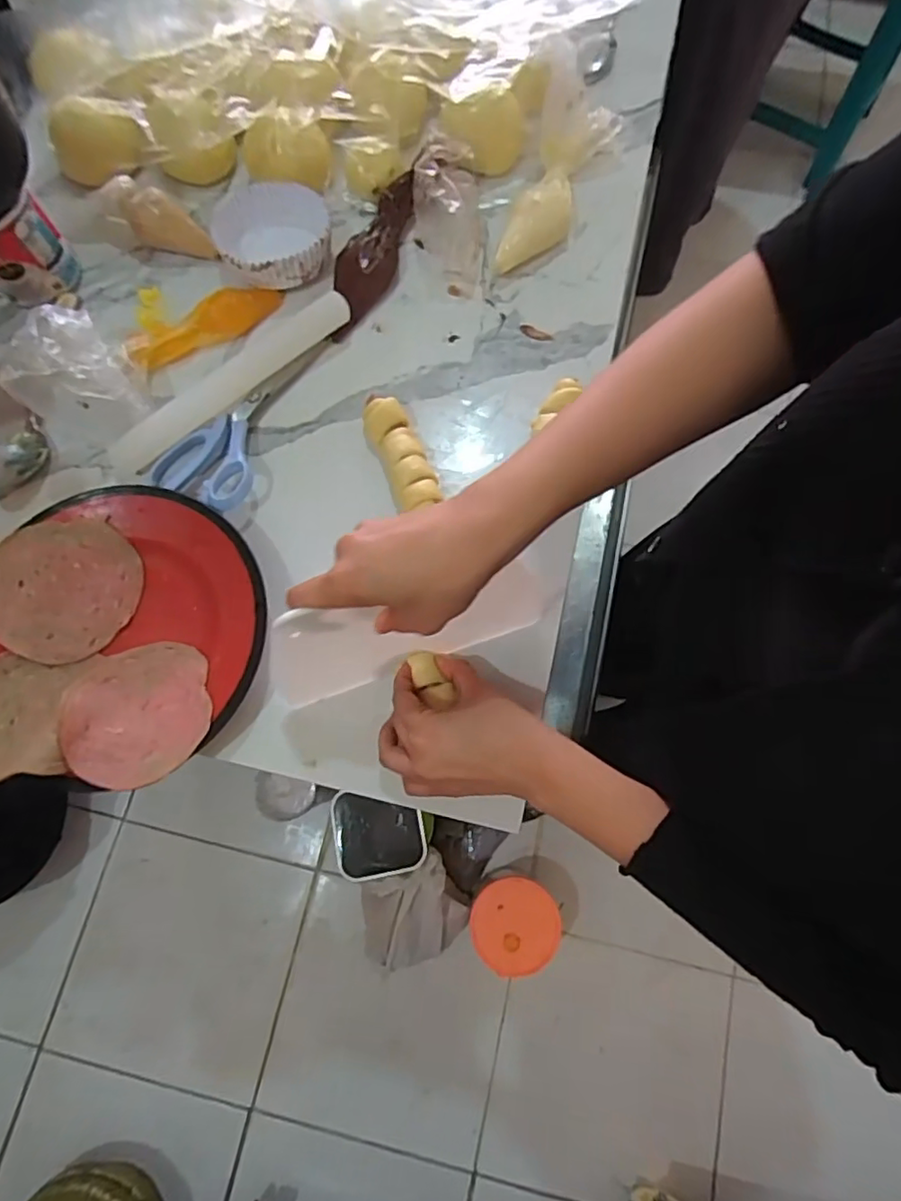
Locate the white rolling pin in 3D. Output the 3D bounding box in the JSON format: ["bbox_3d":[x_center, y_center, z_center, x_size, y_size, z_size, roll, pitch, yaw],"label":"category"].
[{"bbox_3d":[-0.177,-0.179,0.488,0.223,0.026,0.023,-39,78,-9],"label":"white rolling pin"}]

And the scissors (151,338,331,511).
[{"bbox_3d":[-0.152,-0.141,0.482,0.074,0.022,0.176,42,79,11],"label":"scissors"}]

